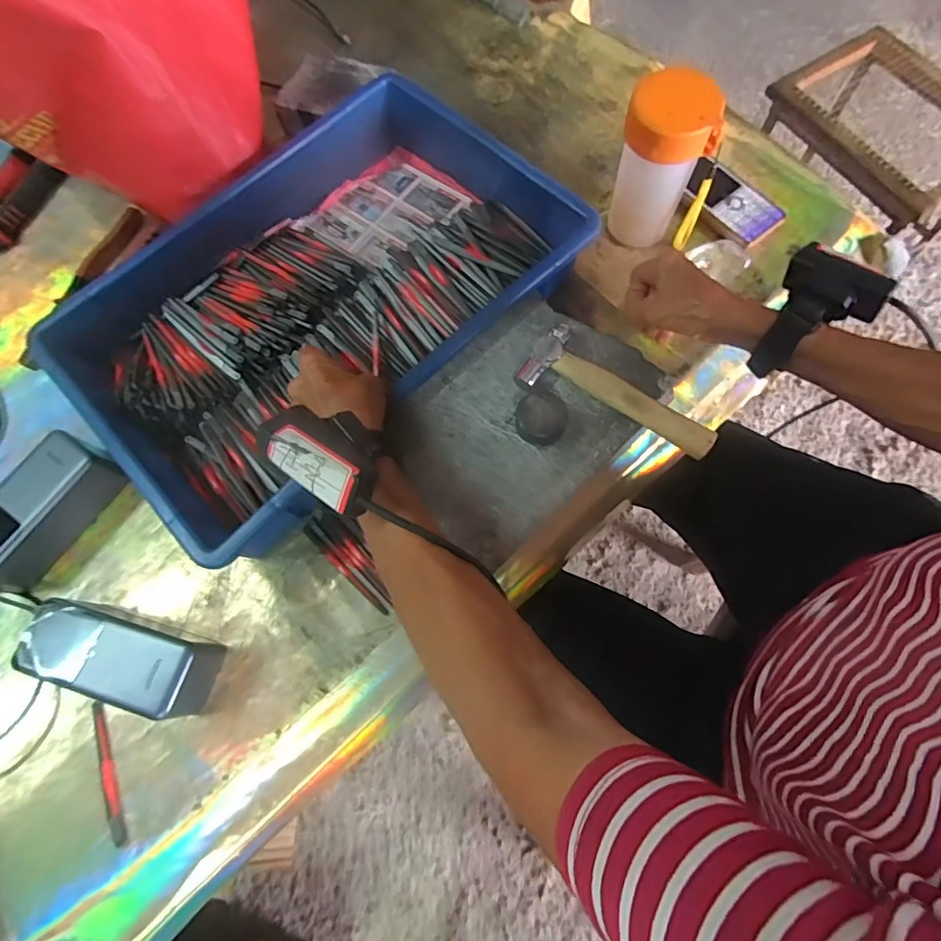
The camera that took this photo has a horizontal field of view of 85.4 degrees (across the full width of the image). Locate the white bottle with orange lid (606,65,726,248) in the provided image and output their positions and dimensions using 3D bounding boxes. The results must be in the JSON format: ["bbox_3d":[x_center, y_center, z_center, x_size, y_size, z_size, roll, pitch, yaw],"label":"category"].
[{"bbox_3d":[0.165,-0.264,0.455,0.070,0.138,0.063,19,73,8],"label":"white bottle with orange lid"}]

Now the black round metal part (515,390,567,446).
[{"bbox_3d":[0.054,-0.039,0.388,0.037,0.021,0.038,-1,71,2],"label":"black round metal part"}]

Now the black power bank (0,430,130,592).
[{"bbox_3d":[-0.361,0.033,0.427,0.055,0.051,0.130,28,75,11],"label":"black power bank"}]

